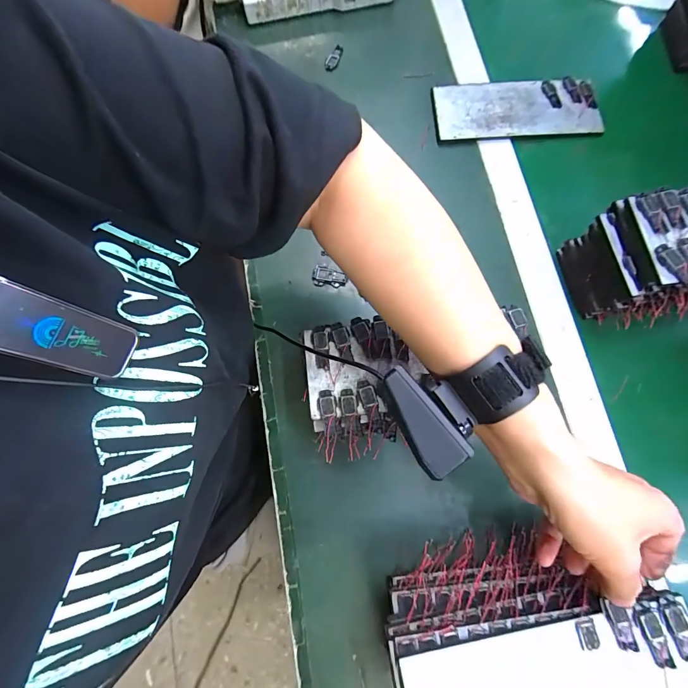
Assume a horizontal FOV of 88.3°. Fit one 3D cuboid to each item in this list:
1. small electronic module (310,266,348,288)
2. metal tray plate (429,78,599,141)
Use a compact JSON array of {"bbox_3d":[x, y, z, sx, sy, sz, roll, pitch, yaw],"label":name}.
[{"bbox_3d":[-0.016,-0.072,0.392,0.038,0.008,0.020,13,78,4],"label":"small electronic module"},{"bbox_3d":[0.211,-0.290,0.438,0.196,0.010,0.076,-3,80,-1],"label":"metal tray plate"}]

